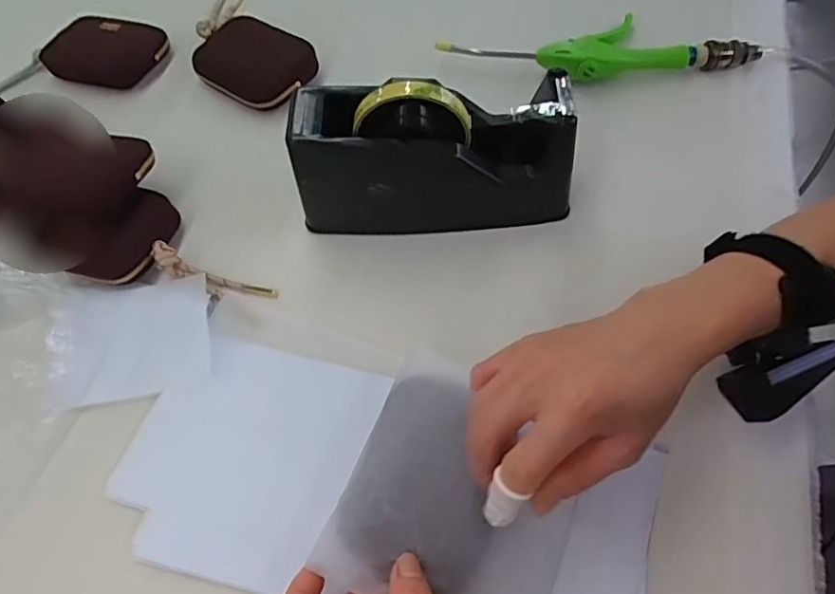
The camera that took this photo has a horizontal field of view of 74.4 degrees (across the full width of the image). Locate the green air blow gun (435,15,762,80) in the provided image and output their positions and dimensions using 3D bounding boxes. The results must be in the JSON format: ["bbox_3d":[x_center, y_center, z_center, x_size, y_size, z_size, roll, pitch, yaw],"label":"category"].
[{"bbox_3d":[0.164,-0.231,0.503,0.275,0.027,0.079,-10,59,-1],"label":"green air blow gun"}]

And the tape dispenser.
[{"bbox_3d":[0.011,-0.104,0.404,0.194,0.112,0.063,-2,60,3],"label":"tape dispenser"}]

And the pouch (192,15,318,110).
[{"bbox_3d":[-0.154,-0.220,0.521,0.109,0.023,0.083,32,75,14],"label":"pouch"}]

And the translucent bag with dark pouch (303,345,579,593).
[{"bbox_3d":[0.026,0.111,0.313,0.125,0.014,0.135,24,66,4],"label":"translucent bag with dark pouch"}]

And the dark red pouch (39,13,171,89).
[{"bbox_3d":[-0.304,-0.243,0.542,0.118,0.029,0.071,10,61,10],"label":"dark red pouch"}]

